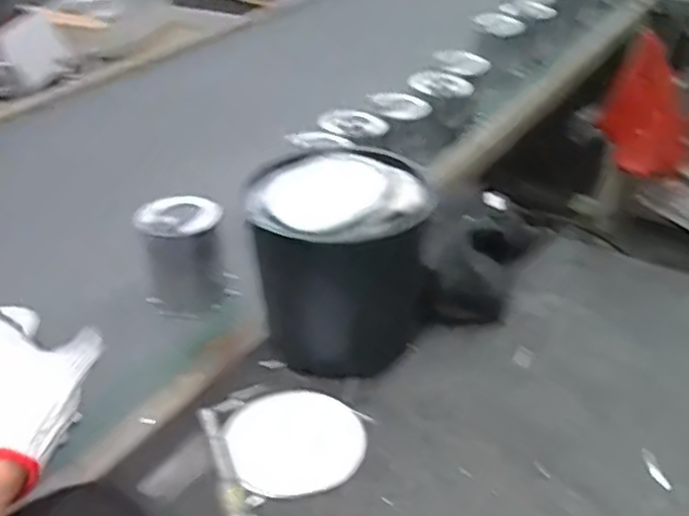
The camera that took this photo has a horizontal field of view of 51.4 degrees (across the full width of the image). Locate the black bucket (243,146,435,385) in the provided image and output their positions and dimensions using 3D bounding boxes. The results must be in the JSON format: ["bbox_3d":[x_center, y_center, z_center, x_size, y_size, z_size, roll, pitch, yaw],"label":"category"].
[{"bbox_3d":[-0.005,0.003,0.732,0.166,0.184,0.146,-7,35,-7],"label":"black bucket"}]

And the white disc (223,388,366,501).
[{"bbox_3d":[-0.046,0.162,0.653,0.118,0.006,0.125,-1,34,1],"label":"white disc"}]

